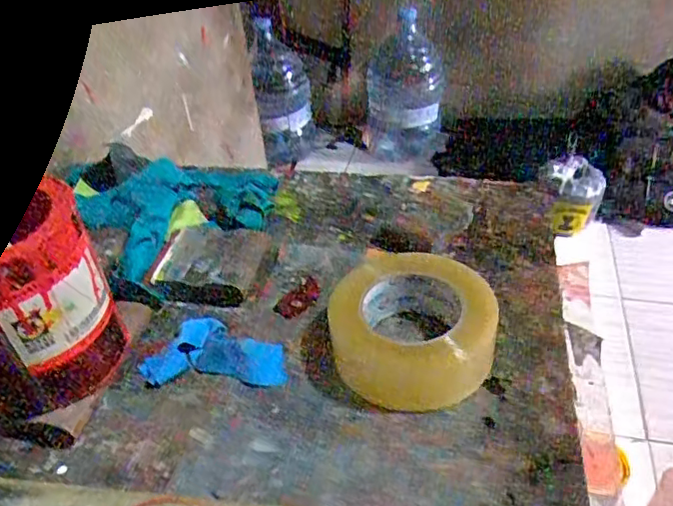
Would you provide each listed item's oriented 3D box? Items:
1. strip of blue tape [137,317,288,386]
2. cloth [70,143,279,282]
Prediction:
[{"bbox_3d":[-0.099,0.082,0.490,0.115,0.013,0.060,1,39,3],"label":"strip of blue tape"},{"bbox_3d":[-0.165,-0.061,0.626,0.228,0.045,0.193,-24,44,-25],"label":"cloth"}]

